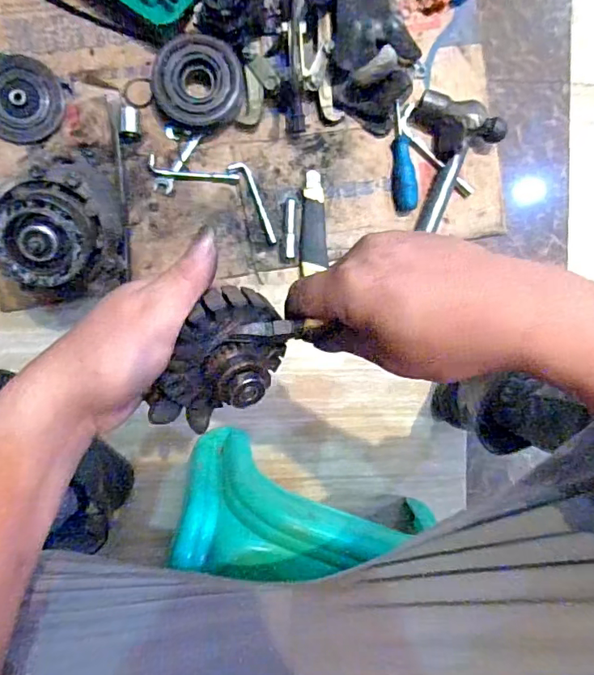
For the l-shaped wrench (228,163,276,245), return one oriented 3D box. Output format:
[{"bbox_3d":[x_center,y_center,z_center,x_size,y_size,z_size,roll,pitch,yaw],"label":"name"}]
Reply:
[{"bbox_3d":[-0.055,-0.182,0.681,0.022,0.006,0.118,-27,95,-3],"label":"l-shaped wrench"}]

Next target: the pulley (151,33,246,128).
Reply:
[{"bbox_3d":[-0.127,-0.327,0.650,0.113,0.028,0.105,-3,102,0],"label":"pulley"}]

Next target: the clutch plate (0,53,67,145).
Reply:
[{"bbox_3d":[-0.364,-0.313,0.656,0.105,0.019,0.121,-43,96,-2],"label":"clutch plate"}]

